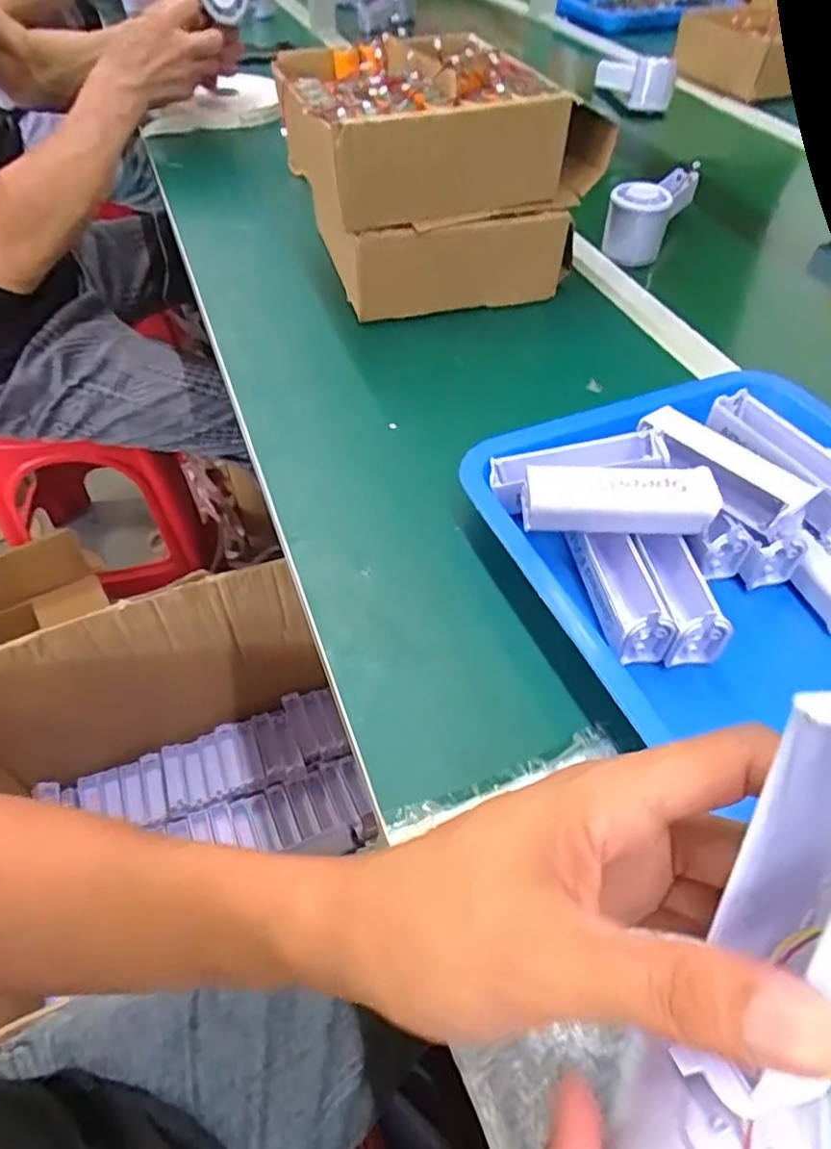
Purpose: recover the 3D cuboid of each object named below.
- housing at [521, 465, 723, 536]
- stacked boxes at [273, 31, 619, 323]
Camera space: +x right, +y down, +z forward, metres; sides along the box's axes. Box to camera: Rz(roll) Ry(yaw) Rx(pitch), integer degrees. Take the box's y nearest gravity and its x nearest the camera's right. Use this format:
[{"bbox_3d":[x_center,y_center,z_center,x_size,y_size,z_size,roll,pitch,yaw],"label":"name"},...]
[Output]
[{"bbox_3d":[0.111,-0.041,0.369,0.104,0.025,0.029,1,50,0],"label":"housing"},{"bbox_3d":[0.012,-0.350,0.583,0.226,0.168,0.218,-18,53,-15],"label":"stacked boxes"}]

